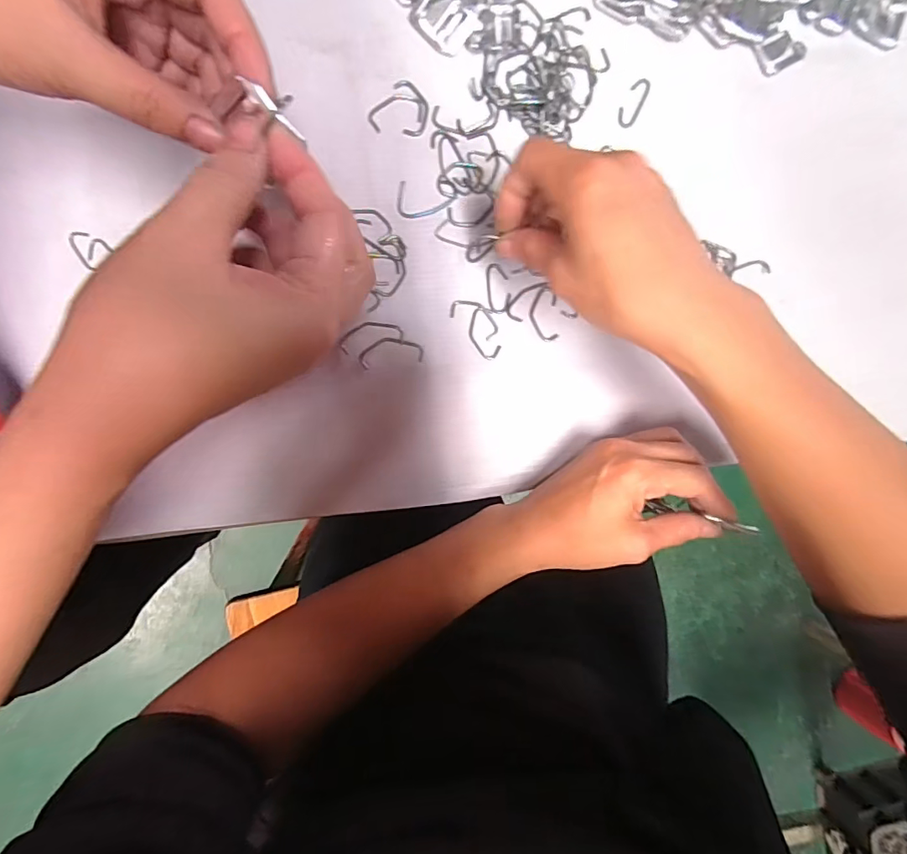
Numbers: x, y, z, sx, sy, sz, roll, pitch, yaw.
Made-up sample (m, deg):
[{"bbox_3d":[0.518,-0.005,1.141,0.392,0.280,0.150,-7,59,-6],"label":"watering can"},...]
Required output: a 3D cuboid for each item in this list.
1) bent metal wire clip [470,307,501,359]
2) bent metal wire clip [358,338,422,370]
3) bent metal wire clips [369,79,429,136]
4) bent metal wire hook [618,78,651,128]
[{"bbox_3d":[0.019,-0.059,0.309,0.018,0.004,0.033,-14,95,-4],"label":"bent metal wire clip"},{"bbox_3d":[-0.039,-0.047,0.300,0.039,0.004,0.017,-9,94,-5],"label":"bent metal wire clip"},{"bbox_3d":[-0.031,-0.192,0.298,0.029,0.004,0.036,41,89,-6],"label":"bent metal wire clips"},{"bbox_3d":[0.117,-0.210,0.311,0.012,0.004,0.034,28,91,-6],"label":"bent metal wire hook"}]

